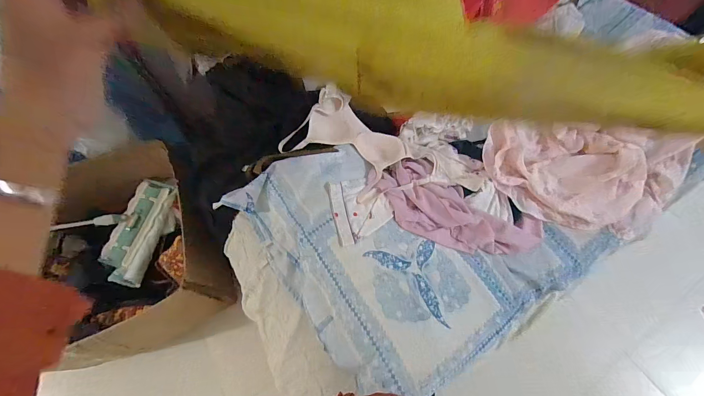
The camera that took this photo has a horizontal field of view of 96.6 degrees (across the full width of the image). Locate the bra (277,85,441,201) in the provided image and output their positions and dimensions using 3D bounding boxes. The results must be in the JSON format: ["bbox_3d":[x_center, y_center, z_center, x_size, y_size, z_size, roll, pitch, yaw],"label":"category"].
[{"bbox_3d":[0.010,-0.123,0.773,0.323,0.073,0.224,37,71,17],"label":"bra"}]

